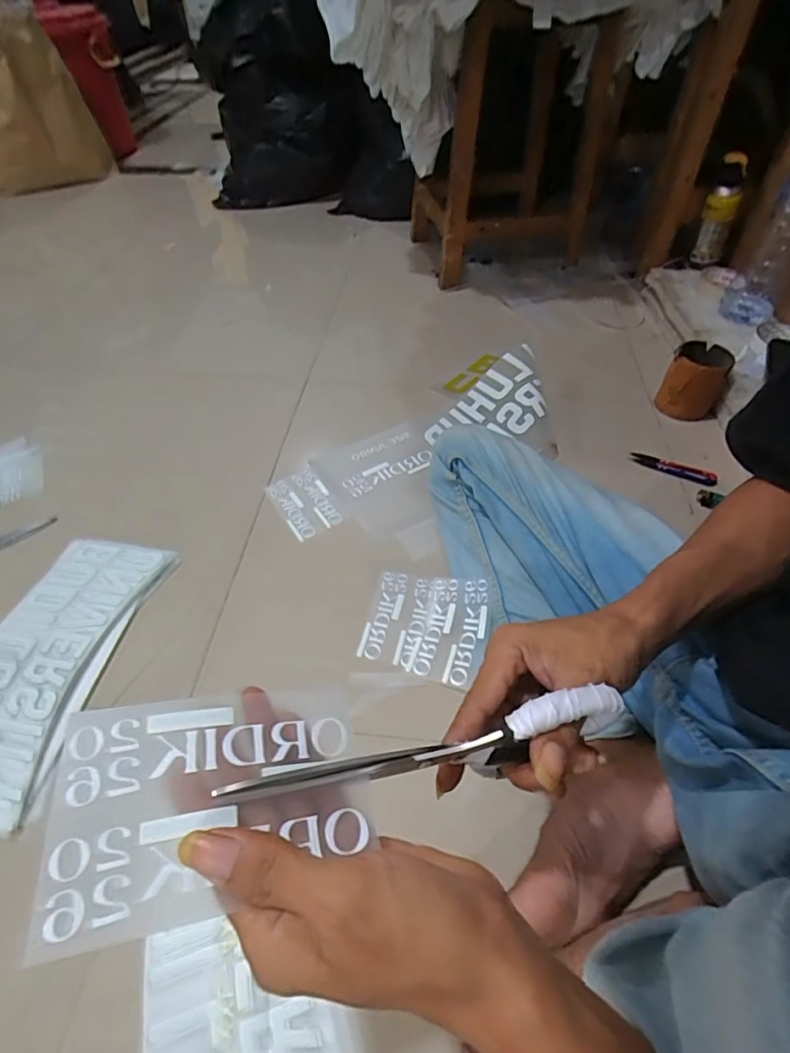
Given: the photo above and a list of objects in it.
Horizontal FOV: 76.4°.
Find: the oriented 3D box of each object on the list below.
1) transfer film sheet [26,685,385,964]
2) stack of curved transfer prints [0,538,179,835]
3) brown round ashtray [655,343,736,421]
[{"bbox_3d":[-0.072,0.110,0.210,0.123,0.005,0.081,1,48,-26],"label":"transfer film sheet"},{"bbox_3d":[-0.379,0.142,0.542,0.159,0.031,0.305,8,50,7],"label":"stack of curved transfer prints"},{"bbox_3d":[0.467,-0.225,0.788,0.082,0.086,0.093,28,55,23],"label":"brown round ashtray"}]

